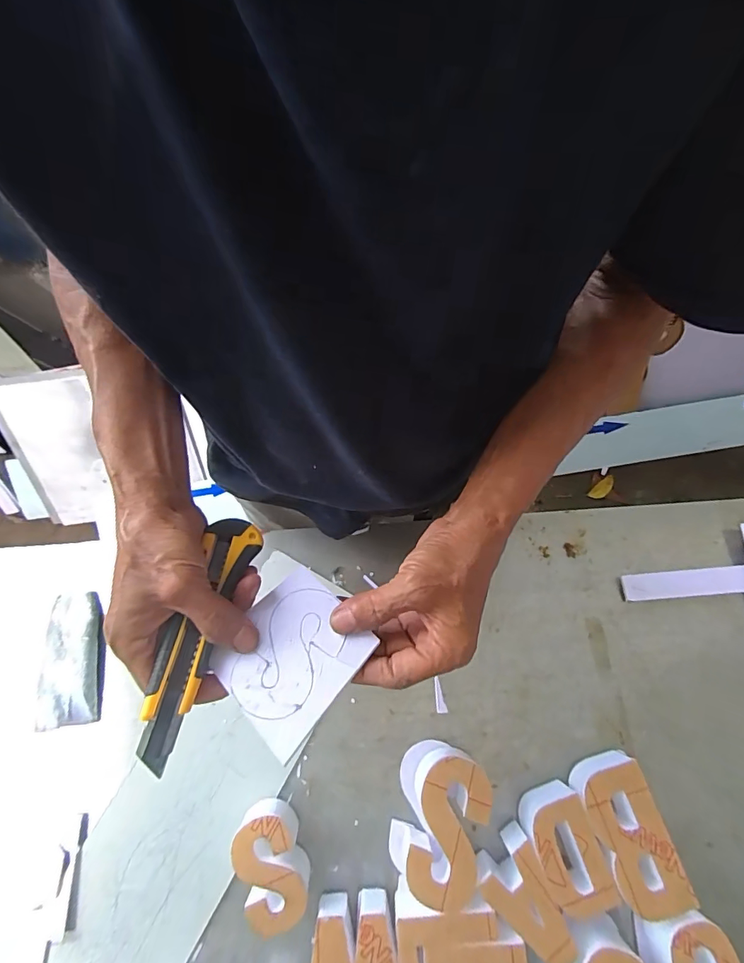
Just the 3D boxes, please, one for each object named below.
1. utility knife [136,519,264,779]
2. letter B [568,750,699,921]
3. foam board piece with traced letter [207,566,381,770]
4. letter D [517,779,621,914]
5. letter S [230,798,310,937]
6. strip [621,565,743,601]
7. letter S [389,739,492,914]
[{"bbox_3d":[-0.115,0.096,0.293,0.033,0.012,0.156,10,58,5],"label":"utility knife"},{"bbox_3d":[0.228,0.316,0.403,0.058,0.048,0.109,-15,71,-4],"label":"letter B"},{"bbox_3d":[-0.053,0.114,0.295,0.084,0.007,0.089,35,64,25],"label":"foam board piece with traced letter"},{"bbox_3d":[0.168,0.328,0.402,0.062,0.044,0.090,-15,72,-3],"label":"letter D"},{"bbox_3d":[-0.090,0.342,0.397,0.051,0.043,0.085,-20,71,-6],"label":"letter S"},{"bbox_3d":[0.349,0.112,0.491,0.139,0.009,0.029,-4,70,0],"label":"strip"},{"bbox_3d":[0.061,0.310,0.408,0.075,0.050,0.111,12,71,5],"label":"letter S"}]

